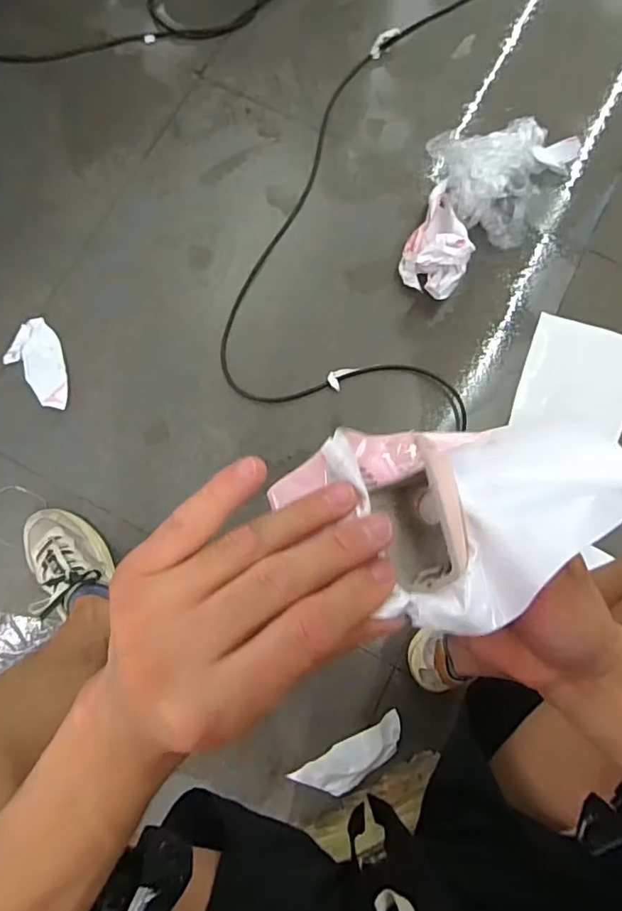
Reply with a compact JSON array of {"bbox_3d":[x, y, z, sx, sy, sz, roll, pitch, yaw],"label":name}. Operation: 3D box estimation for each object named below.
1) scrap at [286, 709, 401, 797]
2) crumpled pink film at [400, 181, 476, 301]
[{"bbox_3d":[0.062,0.446,0.771,0.173,0.012,0.061,-32,81,-5],"label":"scrap"},{"bbox_3d":[0.222,-0.363,0.895,0.104,0.074,0.196,20,80,4],"label":"crumpled pink film"}]

